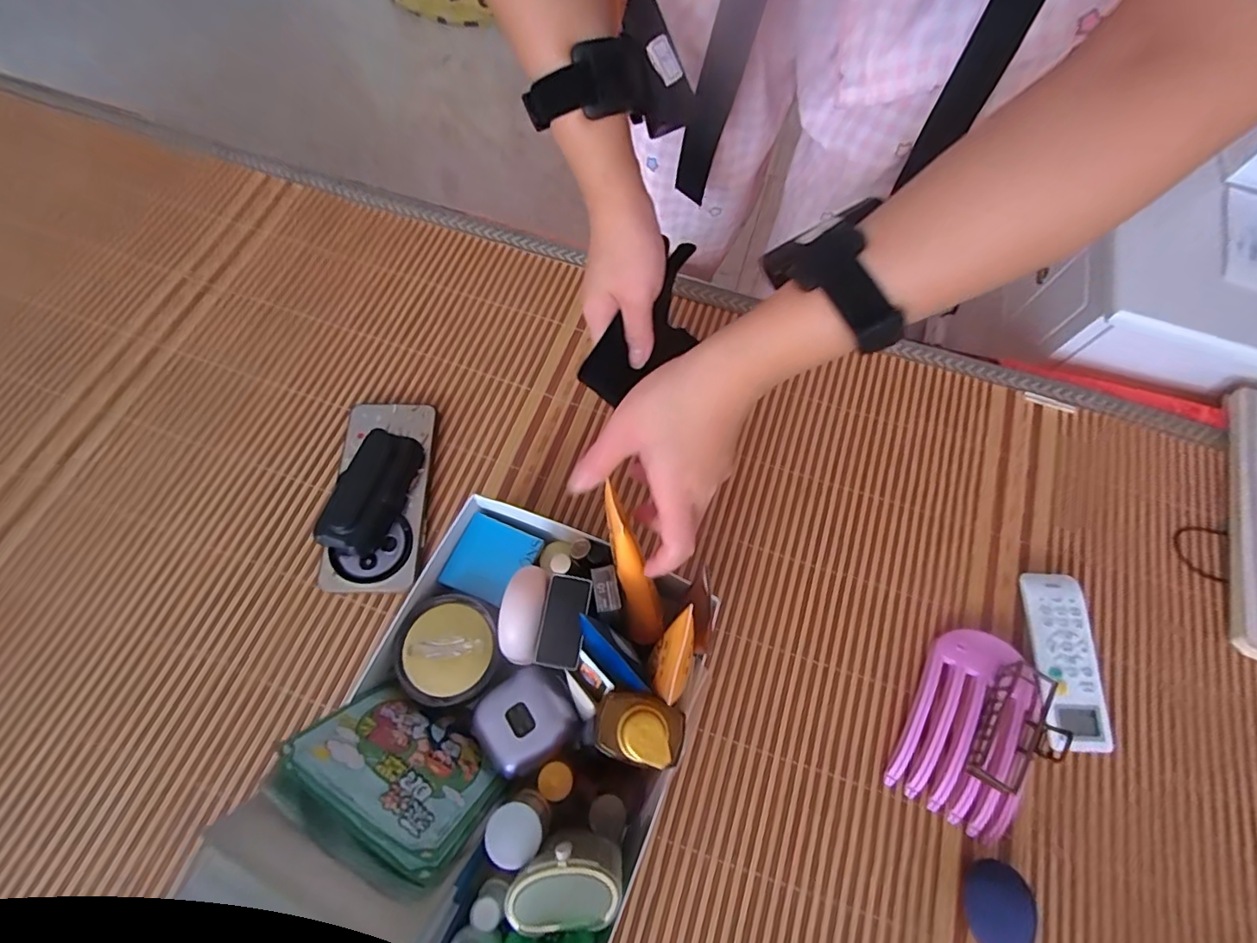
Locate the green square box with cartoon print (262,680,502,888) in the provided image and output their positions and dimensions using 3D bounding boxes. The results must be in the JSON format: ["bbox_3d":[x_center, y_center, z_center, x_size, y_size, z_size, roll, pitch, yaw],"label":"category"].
[{"bbox_3d":[-0.137,0.181,0.333,0.110,0.103,0.015,30,102,10],"label":"green square box with cartoon print"}]

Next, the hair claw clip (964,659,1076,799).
[{"bbox_3d":[0.292,0.188,0.390,0.057,0.030,0.100,33,70,12],"label":"hair claw clip"}]

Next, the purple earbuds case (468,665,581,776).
[{"bbox_3d":[-0.070,0.166,0.361,0.070,0.021,0.058,-31,70,-13],"label":"purple earbuds case"}]

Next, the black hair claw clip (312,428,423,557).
[{"bbox_3d":[-0.220,0.017,0.459,0.051,0.034,0.105,14,67,5],"label":"black hair claw clip"}]

